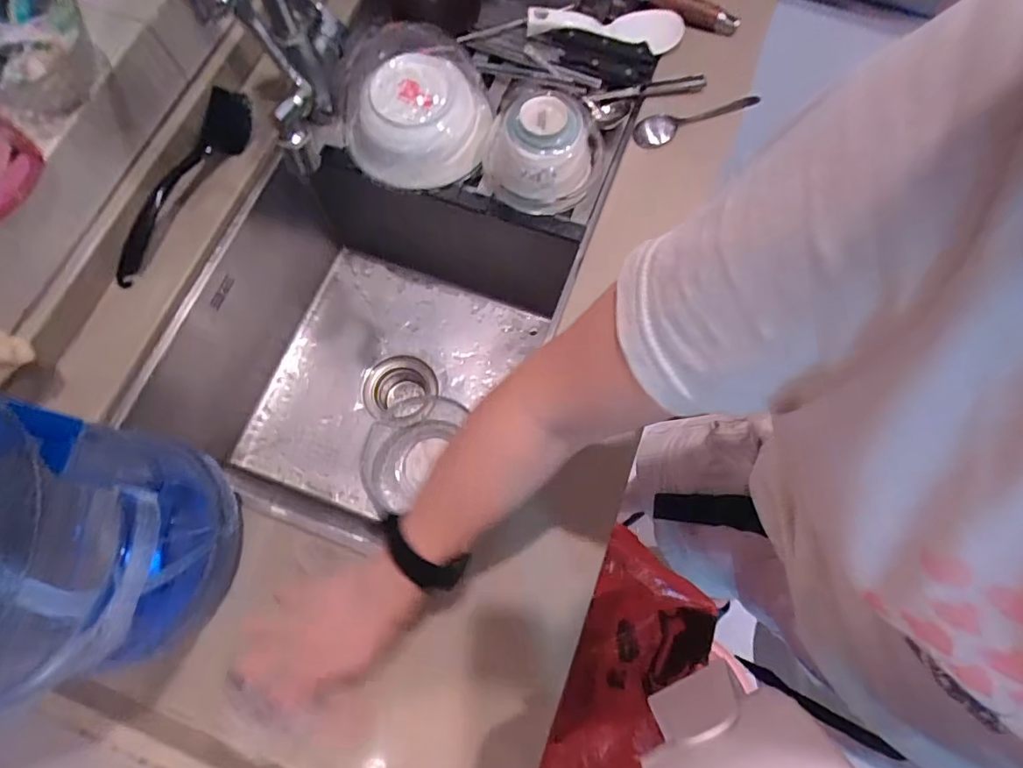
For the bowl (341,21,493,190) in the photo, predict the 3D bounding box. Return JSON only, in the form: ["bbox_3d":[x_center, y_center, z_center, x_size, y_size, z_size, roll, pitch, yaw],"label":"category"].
[{"bbox_3d":[-0.108,-0.310,0.581,0.170,0.083,0.160,-3,74,-2],"label":"bowl"}]

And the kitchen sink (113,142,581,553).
[{"bbox_3d":[-0.196,-0.049,0.679,0.401,0.239,0.409,17,74,4],"label":"kitchen sink"}]

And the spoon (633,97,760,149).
[{"bbox_3d":[0.218,-0.323,0.616,0.169,0.010,0.036,-26,76,-8],"label":"spoon"}]

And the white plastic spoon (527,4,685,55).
[{"bbox_3d":[0.112,-0.432,0.609,0.181,0.026,0.042,7,74,1],"label":"white plastic spoon"}]

